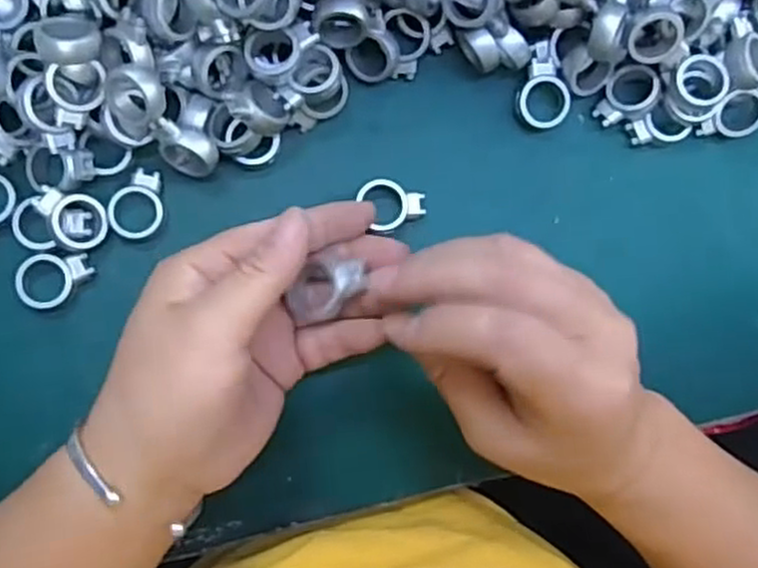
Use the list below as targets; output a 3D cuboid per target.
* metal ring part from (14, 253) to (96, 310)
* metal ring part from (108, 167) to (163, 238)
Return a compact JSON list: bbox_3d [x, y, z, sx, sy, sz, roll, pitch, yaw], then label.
[{"bbox_3d":[-0.152,-0.002,0.345,0.033,0.009,0.025,-6,87,-4],"label":"metal ring part"},{"bbox_3d":[-0.115,-0.038,0.349,0.024,0.006,0.034,5,86,-4],"label":"metal ring part"}]

